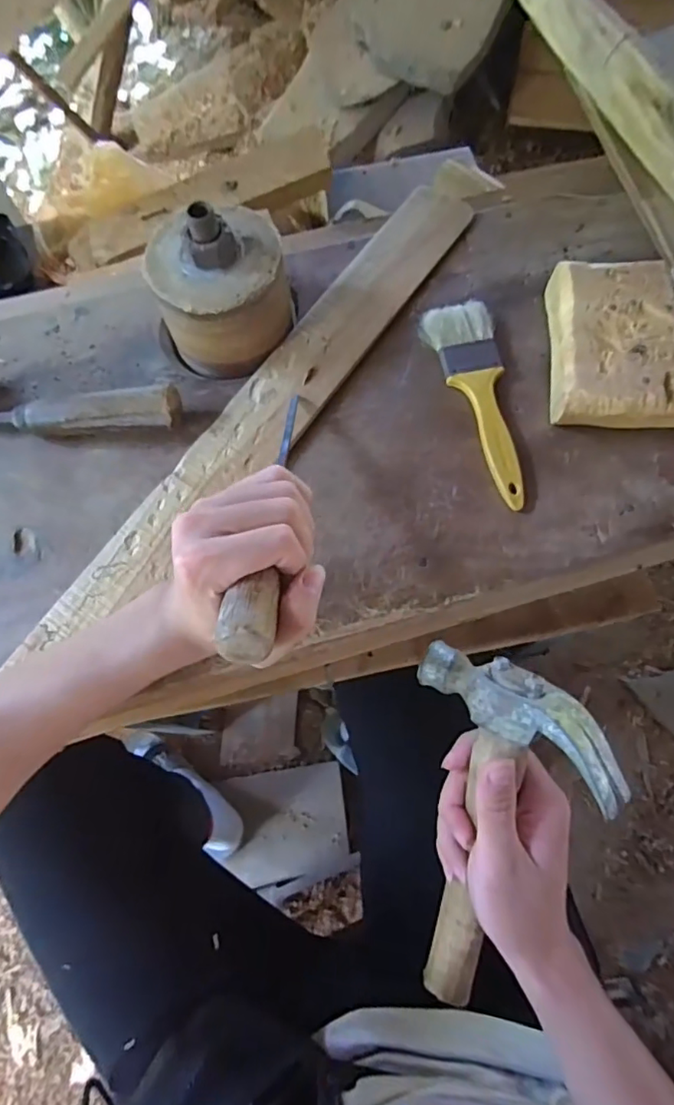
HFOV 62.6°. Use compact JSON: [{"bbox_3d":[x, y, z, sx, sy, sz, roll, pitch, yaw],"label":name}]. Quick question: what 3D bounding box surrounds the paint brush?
[{"bbox_3d":[0.112,-0.118,0.430,0.052,0.011,0.179,-10,71,-4],"label":"paint brush"}]

